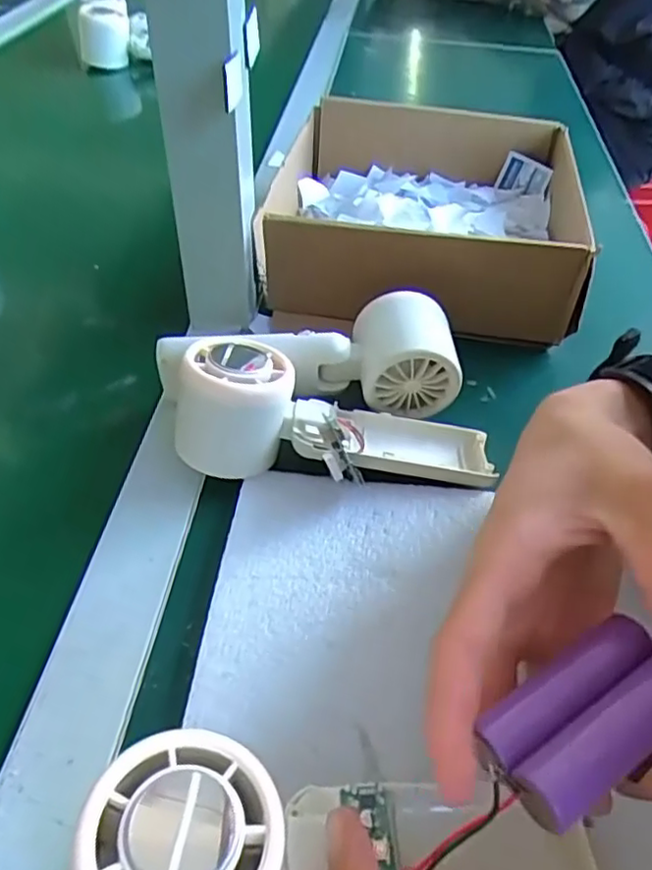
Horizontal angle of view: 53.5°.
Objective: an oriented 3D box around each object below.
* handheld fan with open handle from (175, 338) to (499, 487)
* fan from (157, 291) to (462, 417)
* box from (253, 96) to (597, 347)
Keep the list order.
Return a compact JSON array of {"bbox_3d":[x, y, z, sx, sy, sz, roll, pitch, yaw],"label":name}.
[{"bbox_3d":[0.005,-0.005,0.337,0.167,0.054,0.071,9,44,-12],"label":"handheld fan with open handle"},{"bbox_3d":[-0.009,-0.043,0.363,0.161,0.052,0.049,-3,46,-6],"label":"fan"},{"bbox_3d":[0.077,-0.168,0.482,0.219,0.073,0.227,9,46,5],"label":"box"}]

